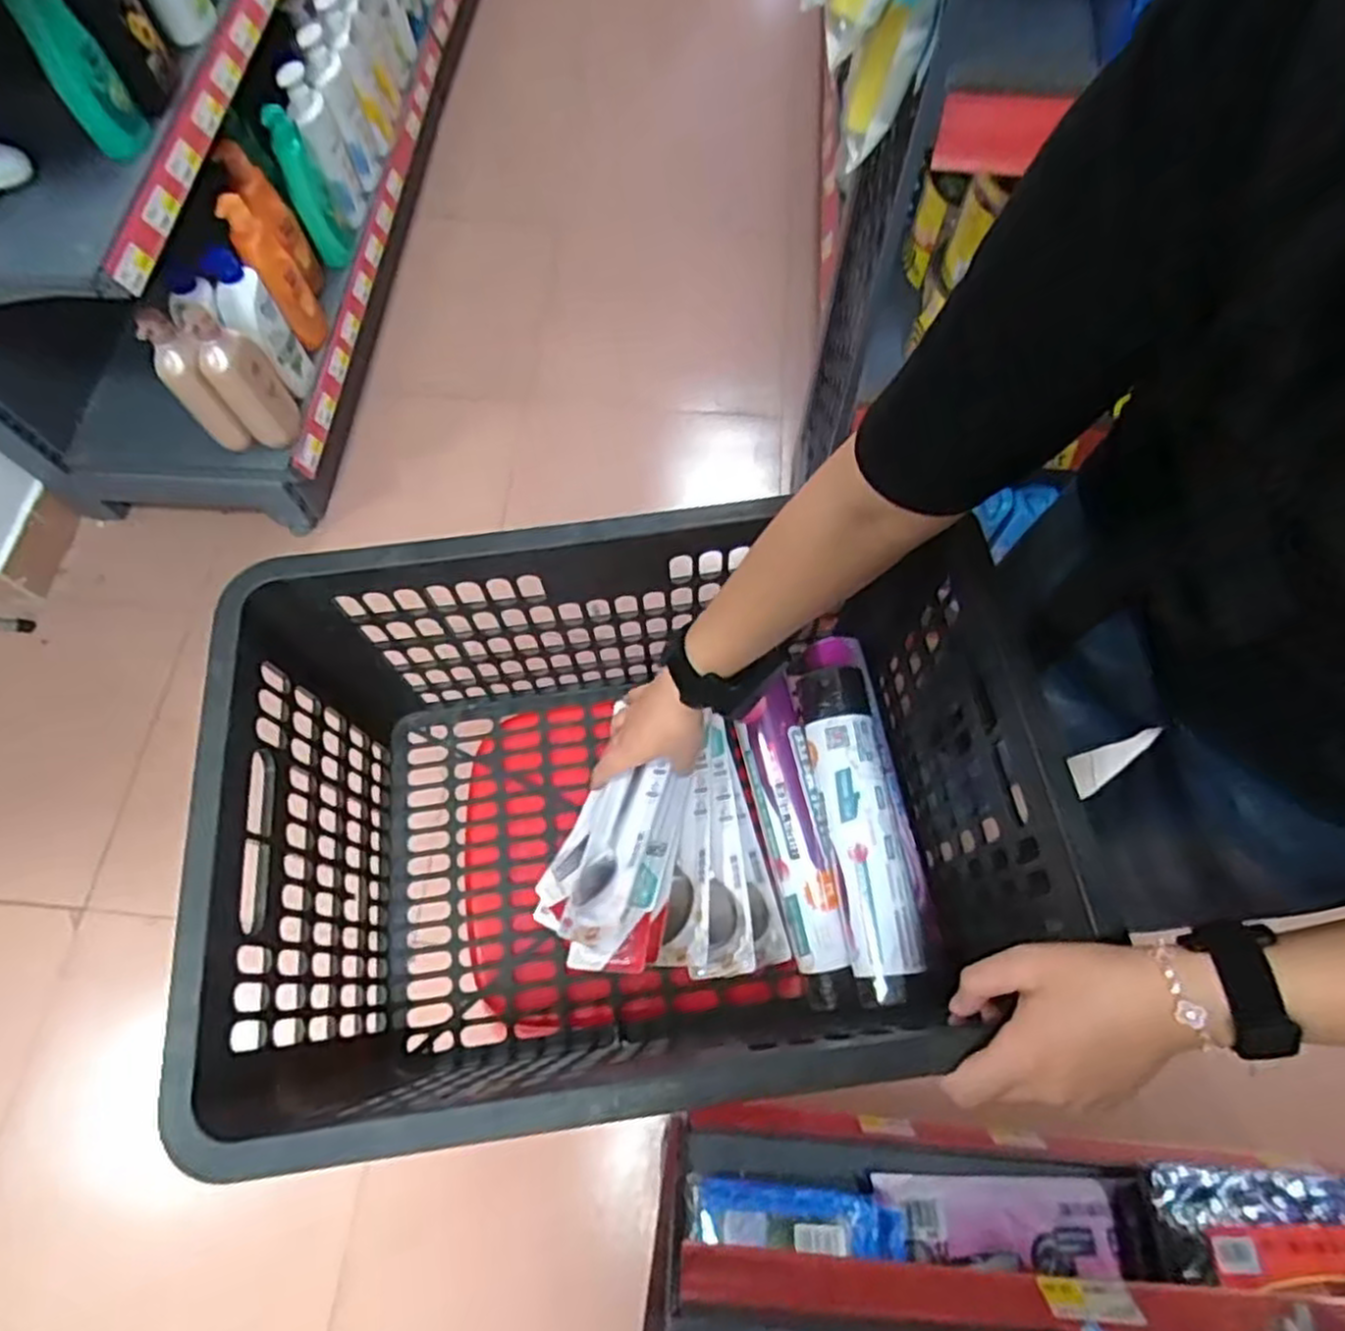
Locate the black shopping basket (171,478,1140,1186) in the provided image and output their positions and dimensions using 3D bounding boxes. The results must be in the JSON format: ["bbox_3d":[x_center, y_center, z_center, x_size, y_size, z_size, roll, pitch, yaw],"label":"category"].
[{"bbox_3d":[-0.030,0.110,0.546,0.477,0.259,0.341,-7,67,-2],"label":"black shopping basket"}]

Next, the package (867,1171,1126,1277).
[{"bbox_3d":[0.344,0.596,0.803,0.242,0.034,0.084,1,46,1],"label":"package"}]

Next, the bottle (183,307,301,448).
[{"bbox_3d":[-0.651,-0.434,1.147,0.063,0.222,0.090,-14,67,-5],"label":"bottle"}]

